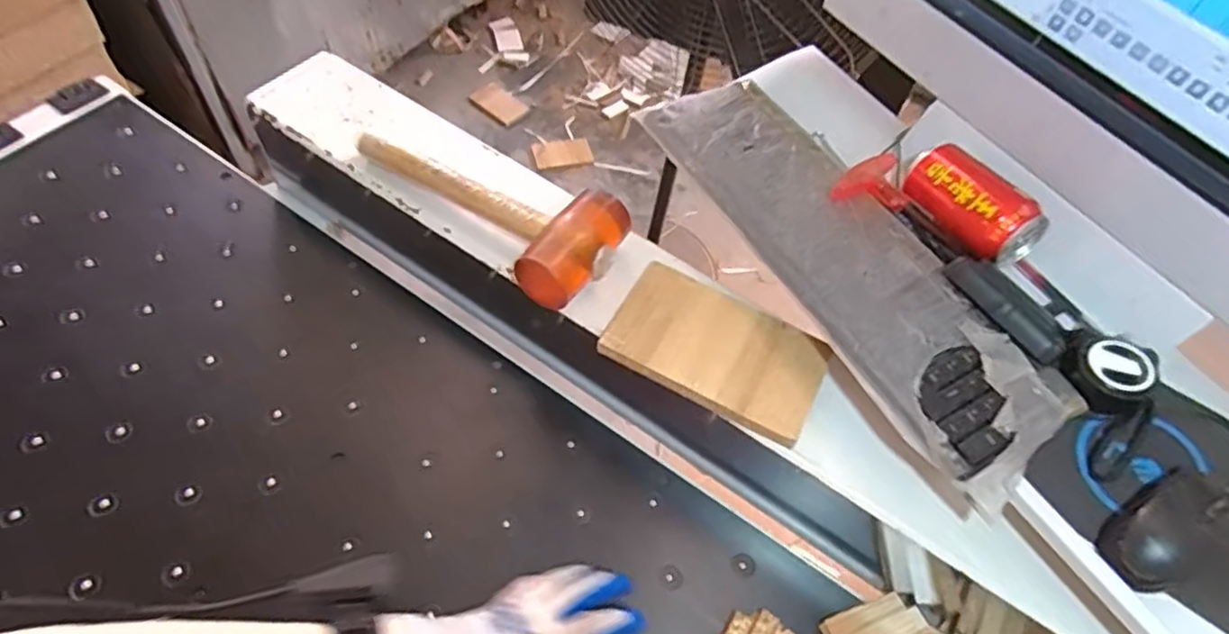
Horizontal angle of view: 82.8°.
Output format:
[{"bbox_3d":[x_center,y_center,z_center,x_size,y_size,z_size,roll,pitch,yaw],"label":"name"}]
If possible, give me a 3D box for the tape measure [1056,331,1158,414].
[{"bbox_3d":[0.384,0.042,0.550,0.068,0.036,0.063,34,60,17],"label":"tape measure"}]

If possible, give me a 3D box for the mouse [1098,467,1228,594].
[{"bbox_3d":[0.399,0.152,0.494,0.095,0.036,0.063,-25,62,-20],"label":"mouse"}]

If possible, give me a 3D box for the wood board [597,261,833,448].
[{"bbox_3d":[0.090,0.027,0.607,0.181,0.013,0.108,26,58,12],"label":"wood board"}]

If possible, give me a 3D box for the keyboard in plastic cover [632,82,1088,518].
[{"bbox_3d":[0.195,-0.060,0.605,0.136,0.025,0.440,-25,62,-20],"label":"keyboard in plastic cover"}]

